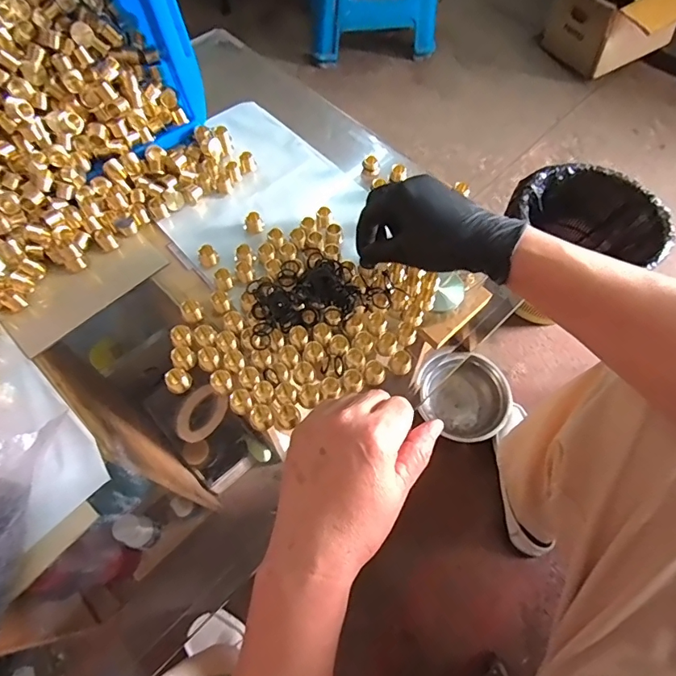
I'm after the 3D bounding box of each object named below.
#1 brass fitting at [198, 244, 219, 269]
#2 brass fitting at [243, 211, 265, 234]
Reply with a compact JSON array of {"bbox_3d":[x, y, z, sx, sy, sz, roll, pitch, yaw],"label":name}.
[{"bbox_3d":[-0.135,-0.086,0.467,0.020,0.017,0.015,-22,65,-12],"label":"brass fitting"},{"bbox_3d":[-0.092,-0.124,0.486,0.019,0.019,0.018,7,63,2],"label":"brass fitting"}]

